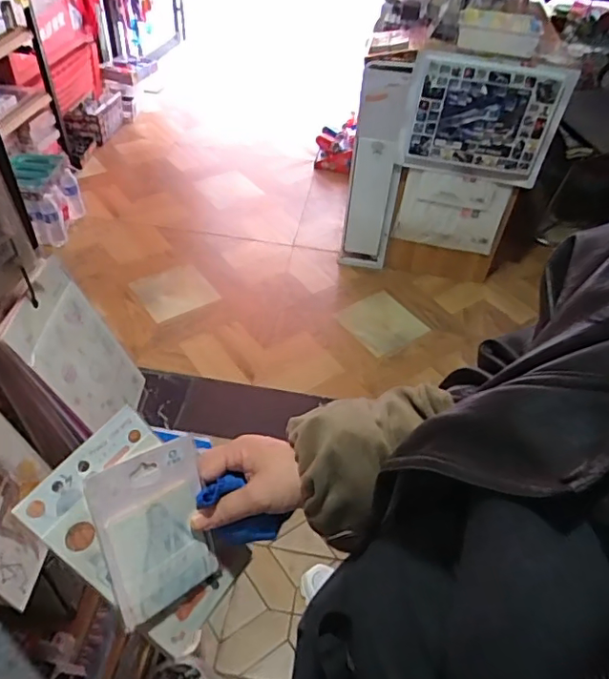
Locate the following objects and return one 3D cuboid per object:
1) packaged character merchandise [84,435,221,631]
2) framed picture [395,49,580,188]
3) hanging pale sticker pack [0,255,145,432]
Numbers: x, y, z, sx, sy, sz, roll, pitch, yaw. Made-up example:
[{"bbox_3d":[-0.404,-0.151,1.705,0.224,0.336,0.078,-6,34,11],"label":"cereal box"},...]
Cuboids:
[{"bbox_3d":[-0.110,0.147,0.414,0.083,0.128,0.008,-20,14,-40],"label":"packaged character merchandise"},{"bbox_3d":[0.556,-0.687,1.715,0.474,0.355,0.047,5,44,1],"label":"framed picture"},{"bbox_3d":[-0.201,0.018,0.498,0.010,0.168,0.102,-9,43,15],"label":"hanging pale sticker pack"}]

